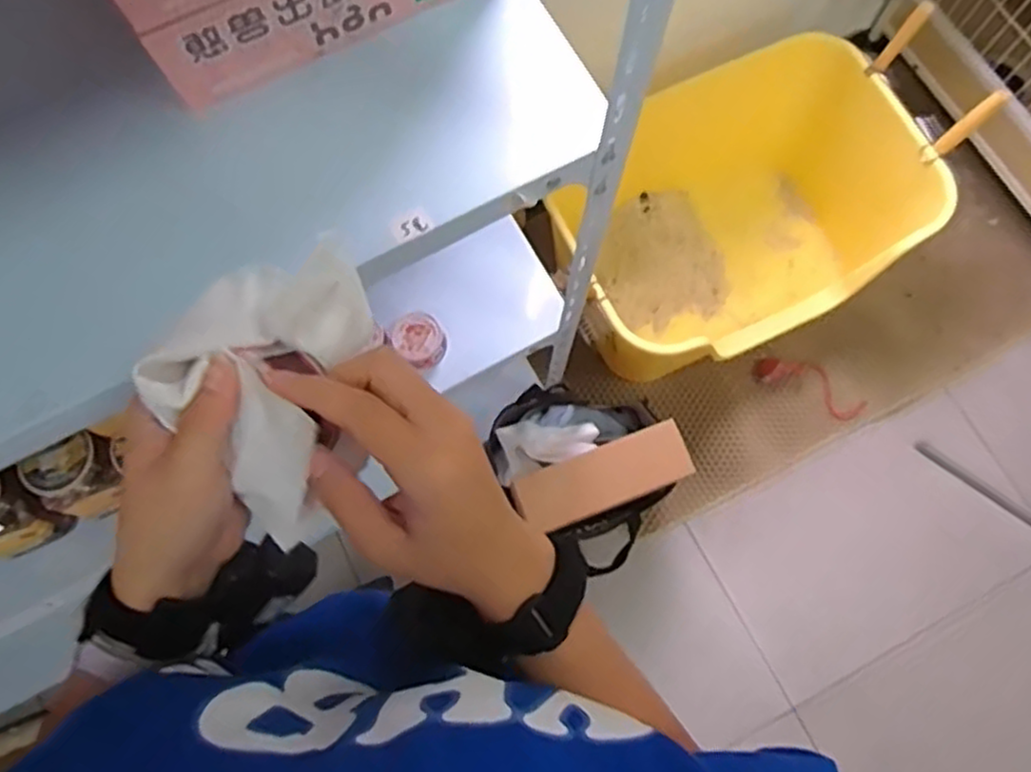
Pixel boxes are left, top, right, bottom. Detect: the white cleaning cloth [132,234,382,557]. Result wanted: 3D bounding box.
[{"bbox_3d":[-0.116,-0.002,0.323,0.070,0.054,0.117,16,75,5],"label":"white cleaning cloth"}]

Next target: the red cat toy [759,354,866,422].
[{"bbox_3d":[0.594,-0.007,1.426,0.224,0.026,0.091,26,76,7],"label":"red cat toy"}]

